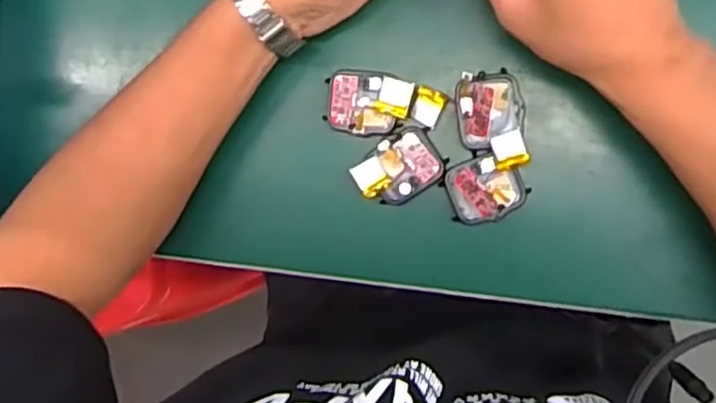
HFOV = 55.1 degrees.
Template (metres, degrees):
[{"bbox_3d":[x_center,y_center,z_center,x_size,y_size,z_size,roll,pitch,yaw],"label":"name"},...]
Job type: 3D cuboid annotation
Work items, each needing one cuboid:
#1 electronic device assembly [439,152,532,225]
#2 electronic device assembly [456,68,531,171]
[{"bbox_3d":[0.077,-0.008,0.417,0.045,0.010,0.038,-19,90,10],"label":"electronic device assembly"},{"bbox_3d":[0.080,-0.048,0.408,0.038,0.016,0.057,-9,92,9],"label":"electronic device assembly"}]

